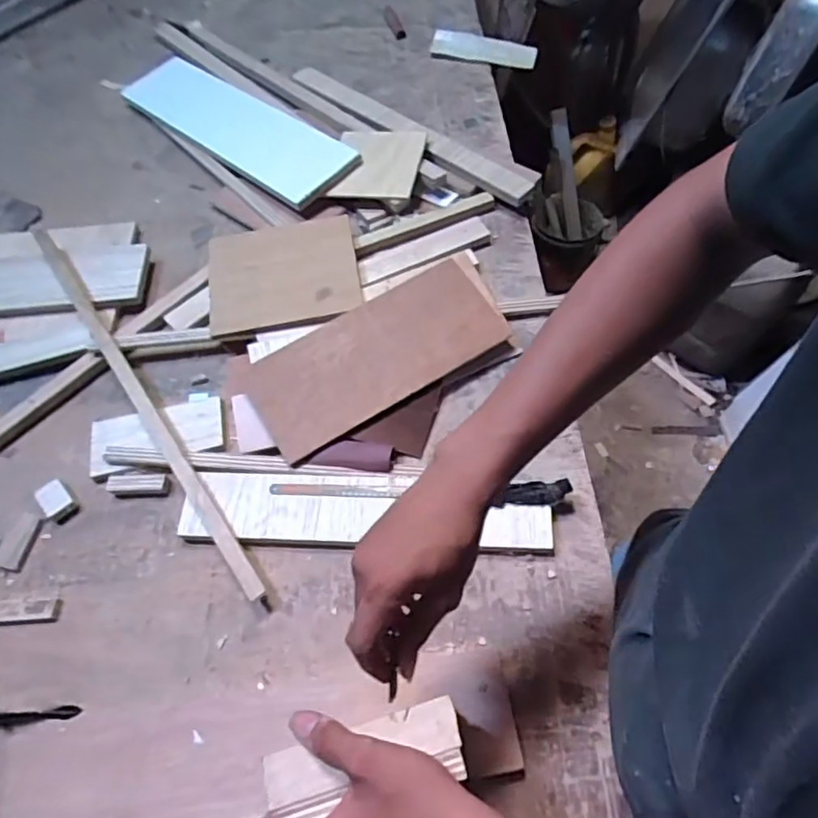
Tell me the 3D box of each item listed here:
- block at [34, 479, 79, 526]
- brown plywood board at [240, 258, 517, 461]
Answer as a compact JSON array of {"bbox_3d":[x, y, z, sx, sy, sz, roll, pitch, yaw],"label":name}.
[{"bbox_3d":[-0.399,0.106,0.671,0.044,0.021,0.034,40,70,24],"label":"block"},{"bbox_3d":[-0.040,-0.069,0.713,0.307,0.017,0.137,-31,74,-12],"label":"brown plywood board"}]

